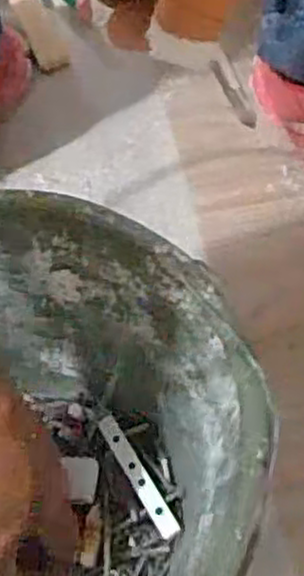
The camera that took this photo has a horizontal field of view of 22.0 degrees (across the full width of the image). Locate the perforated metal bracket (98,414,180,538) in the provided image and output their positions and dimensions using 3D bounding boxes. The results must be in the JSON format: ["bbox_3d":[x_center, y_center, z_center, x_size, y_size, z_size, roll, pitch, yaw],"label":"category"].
[{"bbox_3d":[-0.009,0.104,0.438,0.010,0.010,0.080,-28,64,-11],"label":"perforated metal bracket"}]

